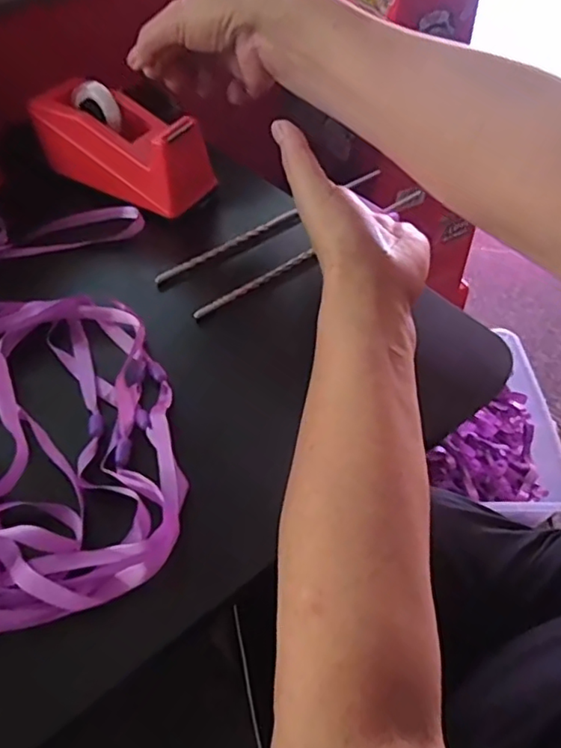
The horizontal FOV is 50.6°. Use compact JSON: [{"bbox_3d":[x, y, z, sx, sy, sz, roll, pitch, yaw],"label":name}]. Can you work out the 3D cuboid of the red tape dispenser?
[{"bbox_3d":[-0.129,-0.189,0.485,0.148,0.063,0.061,27,56,23],"label":"red tape dispenser"}]

